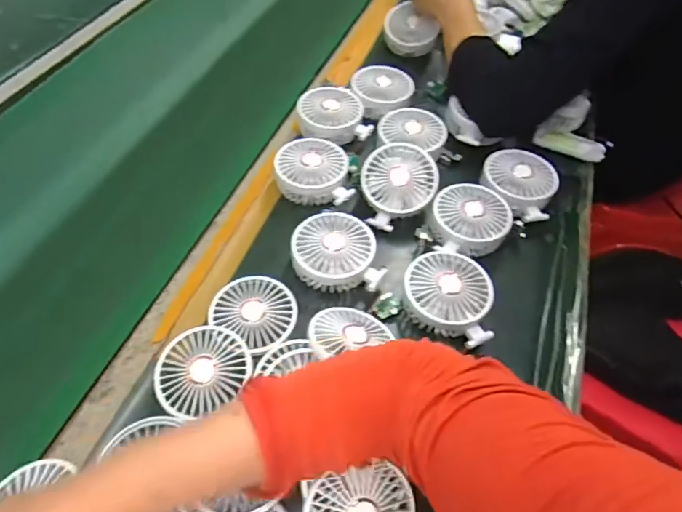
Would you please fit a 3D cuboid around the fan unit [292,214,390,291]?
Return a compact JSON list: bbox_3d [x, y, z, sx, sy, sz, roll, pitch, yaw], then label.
[{"bbox_3d":[-0.003,-0.003,0.515,0.099,0.039,0.084,2,52,0],"label":"fan unit"}]

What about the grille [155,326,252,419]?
[{"bbox_3d":[-0.130,0.105,0.446,0.084,0.014,0.080,1,52,-1],"label":"grille"}]

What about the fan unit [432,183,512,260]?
[{"bbox_3d":[0.149,-0.041,0.550,0.084,0.040,0.084,1,52,-1],"label":"fan unit"}]

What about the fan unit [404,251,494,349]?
[{"bbox_3d":[0.109,0.043,0.487,0.085,0.041,0.093,6,52,4],"label":"fan unit"}]

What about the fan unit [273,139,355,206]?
[{"bbox_3d":[-0.034,-0.103,0.583,0.093,0.039,0.086,-1,52,-2],"label":"fan unit"}]

